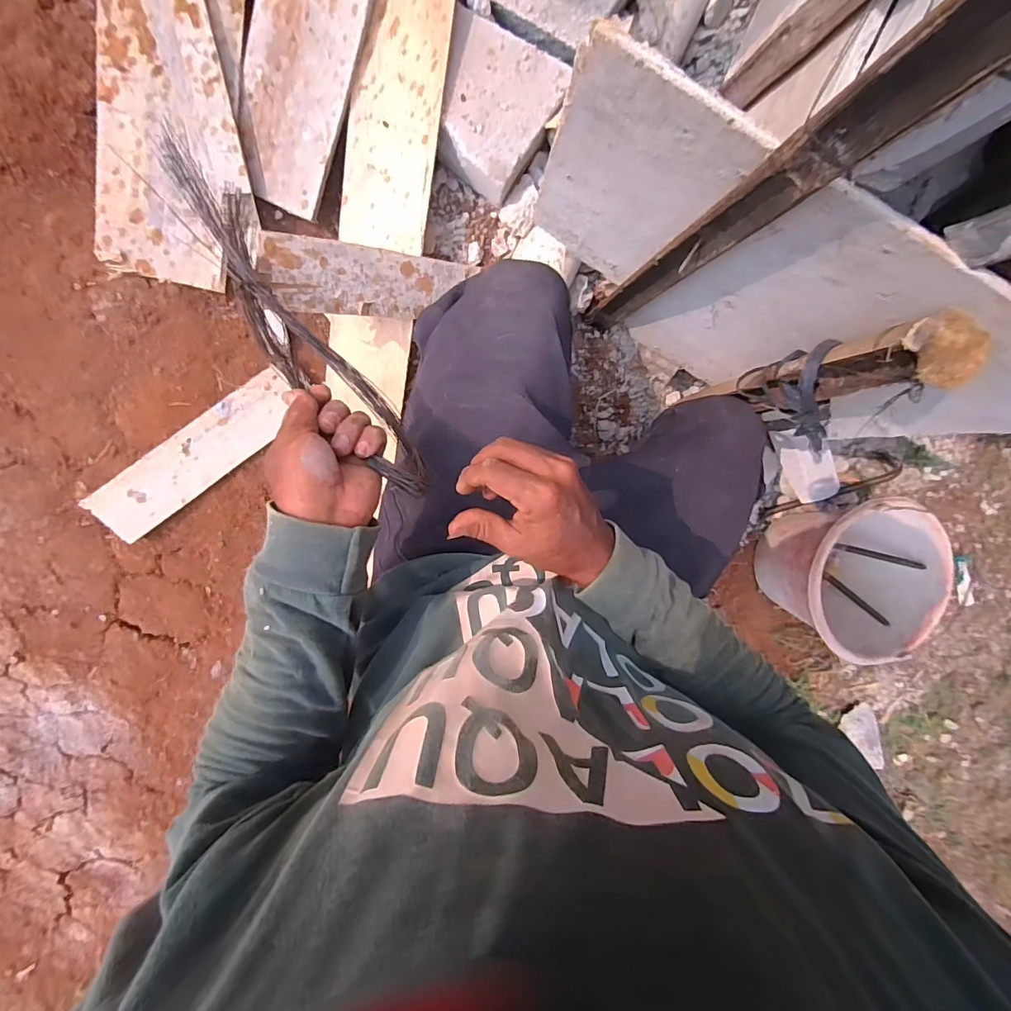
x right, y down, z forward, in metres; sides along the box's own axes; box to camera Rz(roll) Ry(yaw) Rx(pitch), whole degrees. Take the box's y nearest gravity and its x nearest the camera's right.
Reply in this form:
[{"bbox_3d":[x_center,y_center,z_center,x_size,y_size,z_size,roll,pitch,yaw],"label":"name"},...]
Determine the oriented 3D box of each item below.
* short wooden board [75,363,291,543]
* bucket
[{"bbox_3d":[-0.390,-0.063,0.622,0.273,0.016,0.074,-40,127,-9],"label":"short wooden board"},{"bbox_3d":[0.614,0.112,0.864,0.267,0.194,0.251,0,98,-3],"label":"bucket"}]

